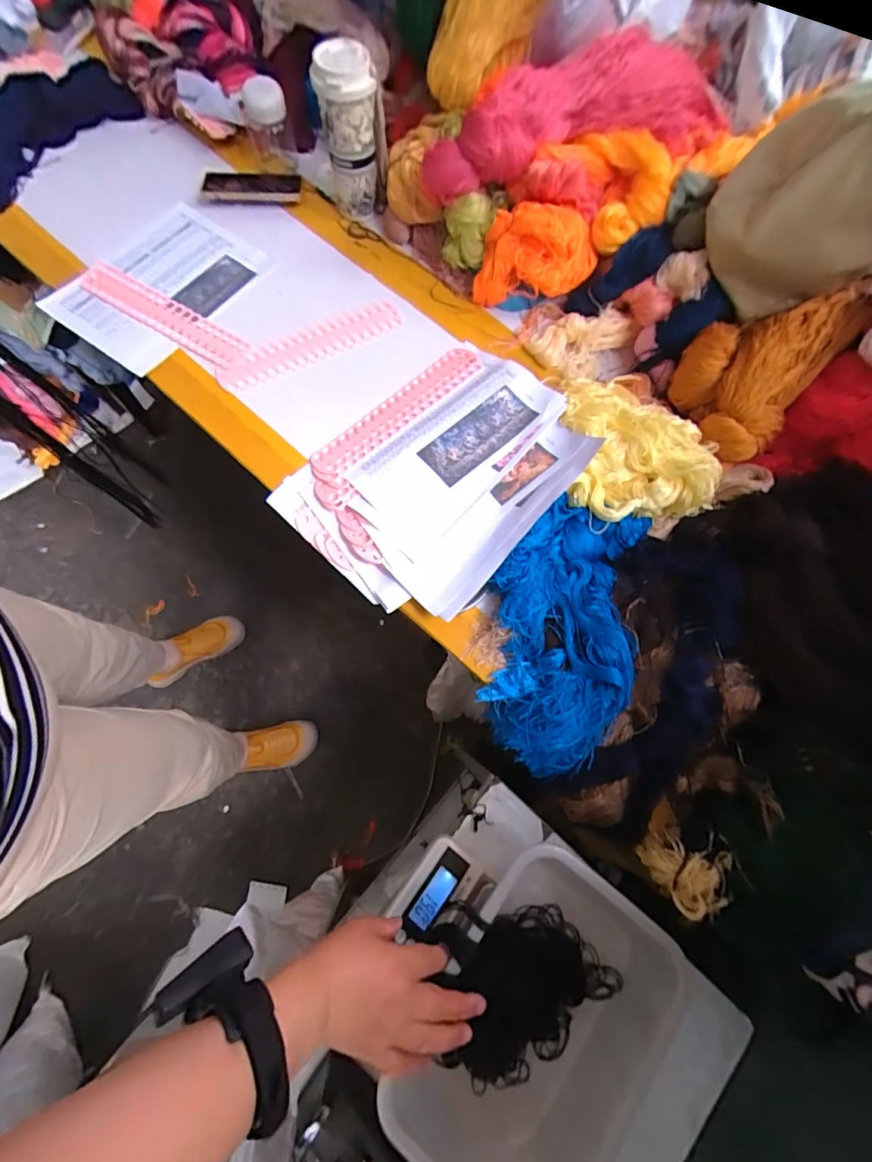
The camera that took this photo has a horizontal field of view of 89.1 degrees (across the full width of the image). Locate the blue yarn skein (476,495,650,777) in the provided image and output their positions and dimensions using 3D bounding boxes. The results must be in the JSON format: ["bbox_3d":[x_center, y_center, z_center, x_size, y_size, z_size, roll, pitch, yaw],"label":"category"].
[{"bbox_3d":[0.147,0.059,0.523,0.159,0.071,0.305,11,73,1],"label":"blue yarn skein"}]

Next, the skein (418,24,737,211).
[{"bbox_3d":[0.185,-0.683,0.634,0.429,0.090,0.217,-9,73,-5],"label":"skein"}]

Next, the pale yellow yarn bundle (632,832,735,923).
[{"bbox_3d":[0.268,0.307,0.468,0.068,0.060,0.078,-22,75,-8],"label":"pale yellow yarn bundle"}]

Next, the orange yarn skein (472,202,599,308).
[{"bbox_3d":[0.146,-0.482,0.654,0.170,0.104,0.099,5,73,-1],"label":"orange yarn skein"}]

